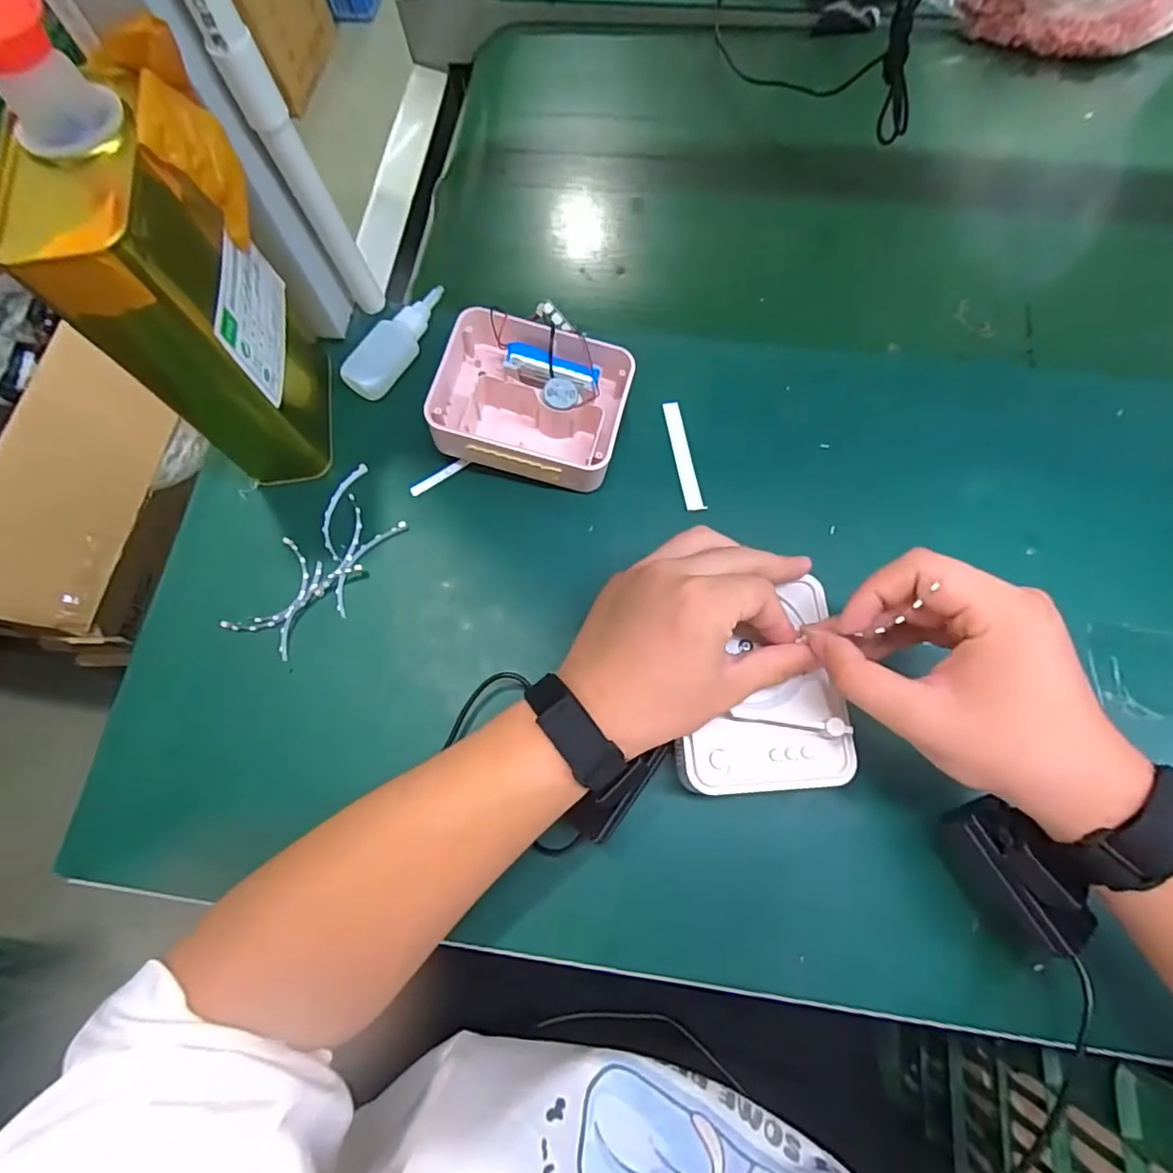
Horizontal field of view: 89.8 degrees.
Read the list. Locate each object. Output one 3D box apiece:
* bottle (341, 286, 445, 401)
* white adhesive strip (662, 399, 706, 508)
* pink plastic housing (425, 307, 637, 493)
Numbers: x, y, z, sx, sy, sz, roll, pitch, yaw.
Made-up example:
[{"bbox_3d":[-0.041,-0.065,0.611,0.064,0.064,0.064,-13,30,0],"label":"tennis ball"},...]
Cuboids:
[{"bbox_3d":[-0.146,-0.191,0.454,0.032,0.020,0.105,30,76,11],"label":"bottle"},{"bbox_3d":[0.071,-0.098,0.436,0.014,0.004,0.090,-9,73,-6],"label":"white adhesive strip"},{"bbox_3d":[-0.039,-0.129,0.419,0.126,0.053,0.107,12,73,6],"label":"pink plastic housing"}]

